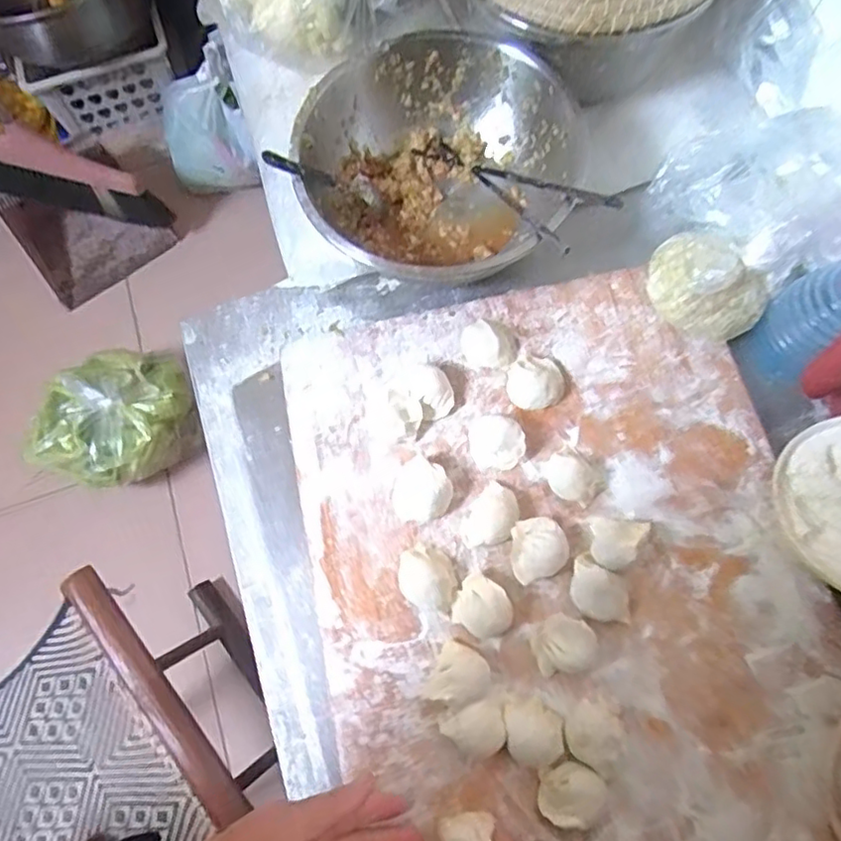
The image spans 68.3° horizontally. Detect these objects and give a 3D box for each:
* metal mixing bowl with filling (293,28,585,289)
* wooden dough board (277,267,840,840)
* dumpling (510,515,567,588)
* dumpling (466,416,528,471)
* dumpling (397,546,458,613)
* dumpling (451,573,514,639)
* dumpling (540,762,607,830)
[{"bbox_3d":[0.017,-0.232,0.575,0.237,0.086,0.235,-1,70,3],"label":"metal mixing bowl with filling"},{"bbox_3d":[0.120,0.159,0.464,0.387,0.031,0.576,-12,70,-1],"label":"wooden dough board"},{"bbox_3d":[0.090,0.100,0.482,0.044,0.024,0.044,-1,70,3],"label":"dumpling"},{"bbox_3d":[0.063,0.017,0.511,0.045,0.026,0.040,9,71,6],"label":"dumpling"},{"bbox_3d":[0.006,0.123,0.480,0.043,0.021,0.052,-23,71,-5],"label":"dumpling"},{"bbox_3d":[0.049,0.143,0.475,0.044,0.018,0.040,-1,70,3],"label":"dumpling"},{"bbox_3d":[0.104,0.257,0.427,0.046,0.025,0.036,-19,71,-4],"label":"dumpling"}]

